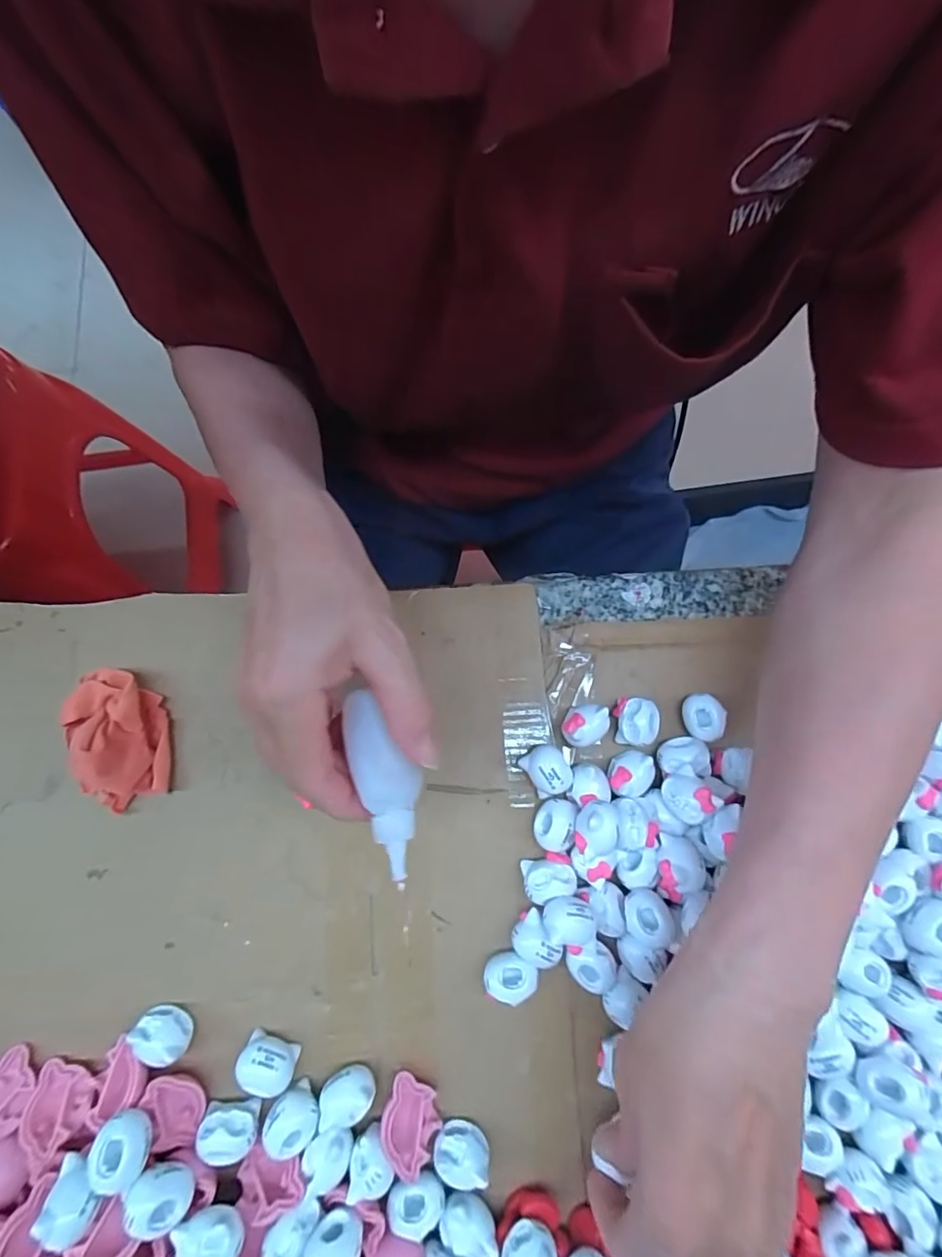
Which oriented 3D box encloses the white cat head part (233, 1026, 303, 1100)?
[{"bbox_3d":[-0.097,0.207,0.251,0.026,0.014,0.021,21,79,3],"label":"white cat head part"}]

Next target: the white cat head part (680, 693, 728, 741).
[{"bbox_3d":[0.126,0.049,0.291,0.017,0.022,0.025,-11,79,-4],"label":"white cat head part"}]

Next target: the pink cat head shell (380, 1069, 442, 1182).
[{"bbox_3d":[-0.028,0.229,0.247,0.026,0.016,0.034,16,79,2],"label":"pink cat head shell"}]

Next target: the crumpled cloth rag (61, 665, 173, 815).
[{"bbox_3d":[-0.184,0.054,0.274,0.040,0.034,0.072,-16,79,-5],"label":"crumpled cloth rag"}]

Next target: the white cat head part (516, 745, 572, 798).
[{"bbox_3d":[0.040,0.074,0.279,0.021,0.020,0.025,-32,81,-8],"label":"white cat head part"}]

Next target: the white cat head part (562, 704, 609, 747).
[{"bbox_3d":[0.061,0.053,0.287,0.023,0.019,0.021,0,76,0],"label":"white cat head part"}]

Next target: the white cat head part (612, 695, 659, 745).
[{"bbox_3d":[0.089,0.051,0.289,0.020,0.022,0.024,8,78,0],"label":"white cat head part"}]

